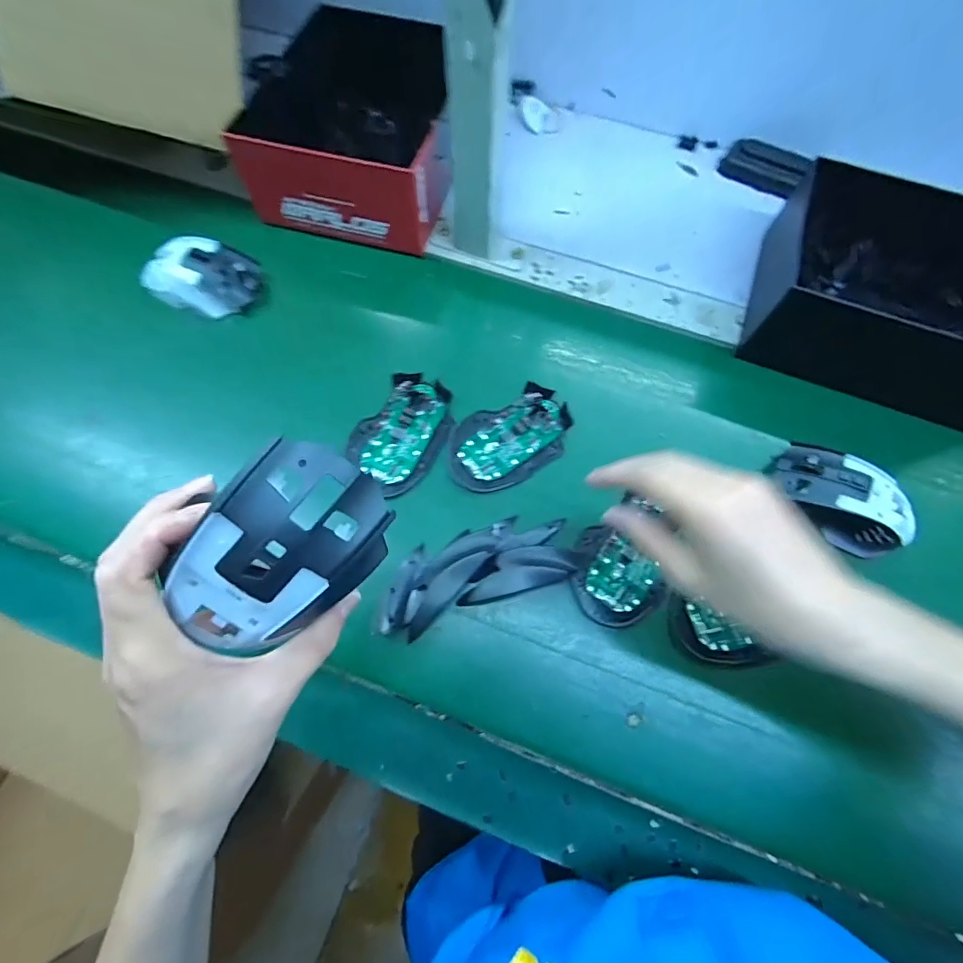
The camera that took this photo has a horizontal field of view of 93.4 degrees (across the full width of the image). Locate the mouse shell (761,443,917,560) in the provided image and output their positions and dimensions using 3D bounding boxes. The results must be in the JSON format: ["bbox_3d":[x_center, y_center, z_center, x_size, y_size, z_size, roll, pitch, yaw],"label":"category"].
[{"bbox_3d":[0.297,0.013,0.371,0.114,0.041,0.067,40,72,14],"label":"mouse shell"}]

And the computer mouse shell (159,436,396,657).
[{"bbox_3d":[-0.085,0.029,0.192,0.089,0.035,0.064,-46,105,-13],"label":"computer mouse shell"}]

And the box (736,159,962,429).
[{"bbox_3d":[0.378,-0.167,0.415,0.232,0.095,0.179,27,70,10],"label":"box"}]

